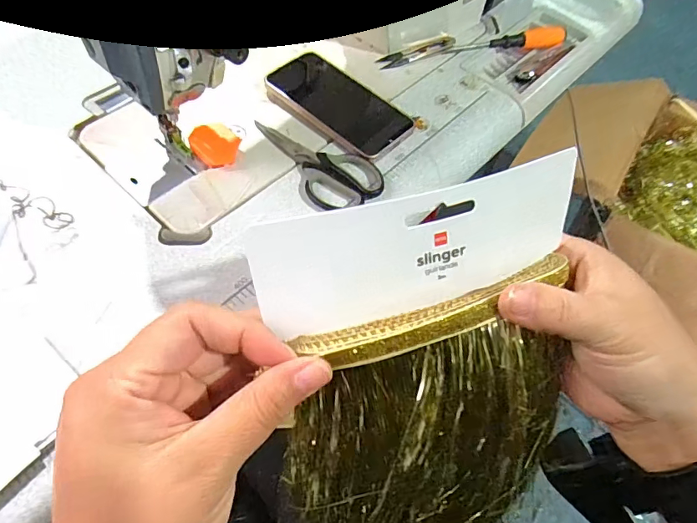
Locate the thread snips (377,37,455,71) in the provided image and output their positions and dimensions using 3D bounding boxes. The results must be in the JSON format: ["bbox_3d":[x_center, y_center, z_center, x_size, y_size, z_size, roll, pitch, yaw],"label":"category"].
[{"bbox_3d":[0.082,-0.246,0.546,0.101,0.010,0.018,-21,60,-15],"label":"thread snips"}]

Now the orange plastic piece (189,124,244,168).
[{"bbox_3d":[-0.125,-0.111,0.441,0.041,0.017,0.041,1,57,-2],"label":"orange plastic piece"}]

